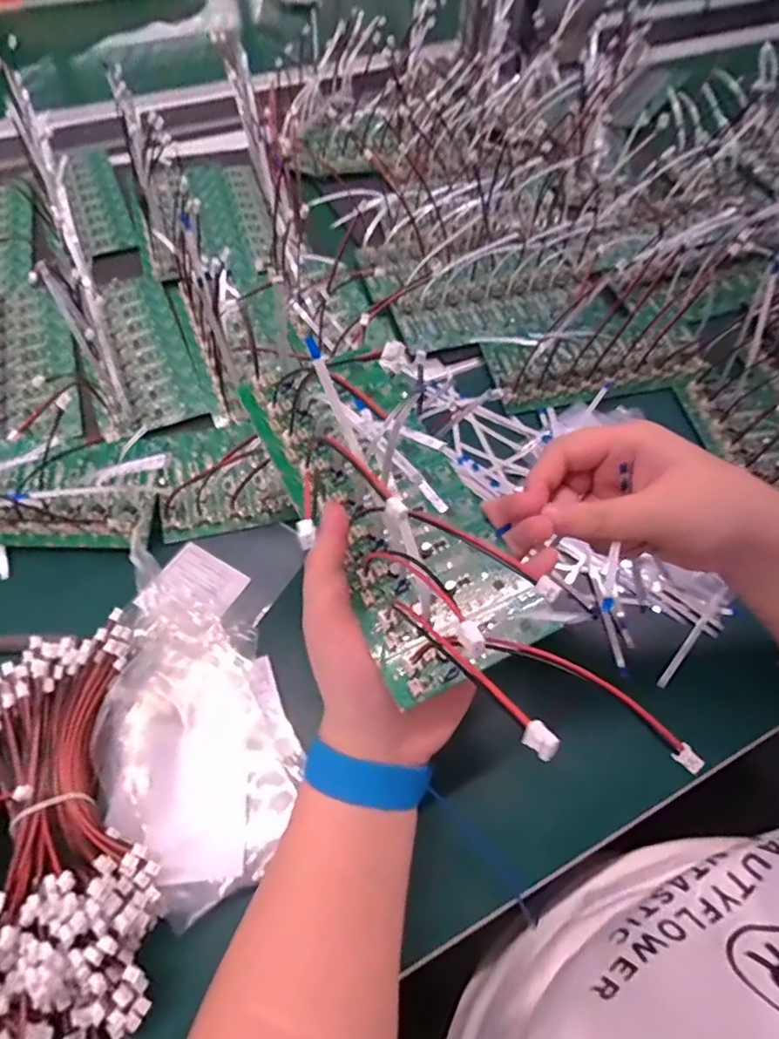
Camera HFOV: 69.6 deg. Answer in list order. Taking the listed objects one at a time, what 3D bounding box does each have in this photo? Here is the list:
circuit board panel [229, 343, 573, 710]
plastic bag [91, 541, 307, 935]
[{"bbox_3d":[-0.001,-0.011,0.279,0.083,0.010,0.187,-27,65,-17],"label":"circuit board panel"},{"bbox_3d":[-0.119,0.106,0.326,0.101,0.036,0.201,-20,61,-13],"label":"plastic bag"}]

